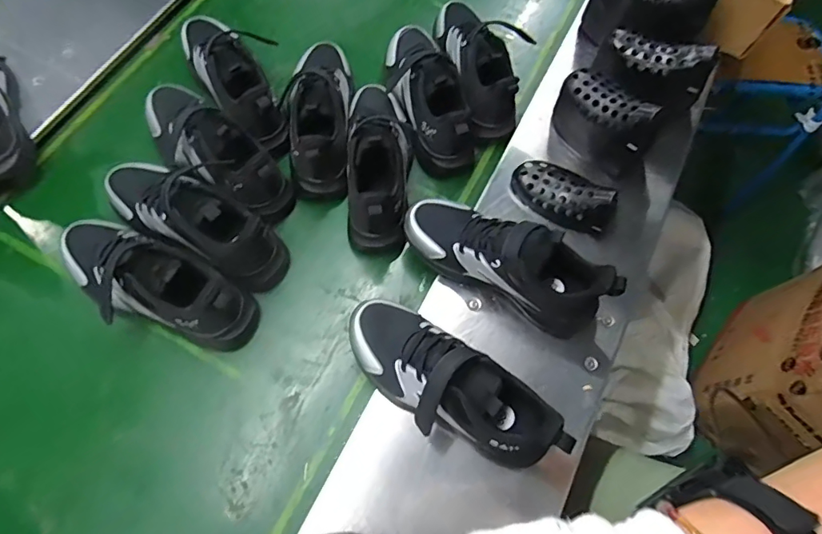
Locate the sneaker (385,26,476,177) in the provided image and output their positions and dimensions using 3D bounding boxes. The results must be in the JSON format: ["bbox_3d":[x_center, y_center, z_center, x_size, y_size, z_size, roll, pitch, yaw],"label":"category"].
[{"bbox_3d":[0.024,-0.255,0.702,0.094,0.129,0.241,-13,69,-9],"label":"sneaker"}]

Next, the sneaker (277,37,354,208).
[{"bbox_3d":[-0.128,-0.219,0.678,0.082,0.125,0.237,1,67,-3],"label":"sneaker"}]

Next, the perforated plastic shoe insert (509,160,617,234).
[{"bbox_3d":[0.203,-0.101,0.647,0.139,0.070,0.078,34,70,10],"label":"perforated plastic shoe insert"}]

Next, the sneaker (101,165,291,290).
[{"bbox_3d":[-0.271,-0.053,0.595,0.242,0.097,0.090,27,69,8],"label":"sneaker"}]

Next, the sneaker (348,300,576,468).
[{"bbox_3d":[0.034,0.125,0.514,0.246,0.113,0.091,37,70,11],"label":"sneaker"}]

